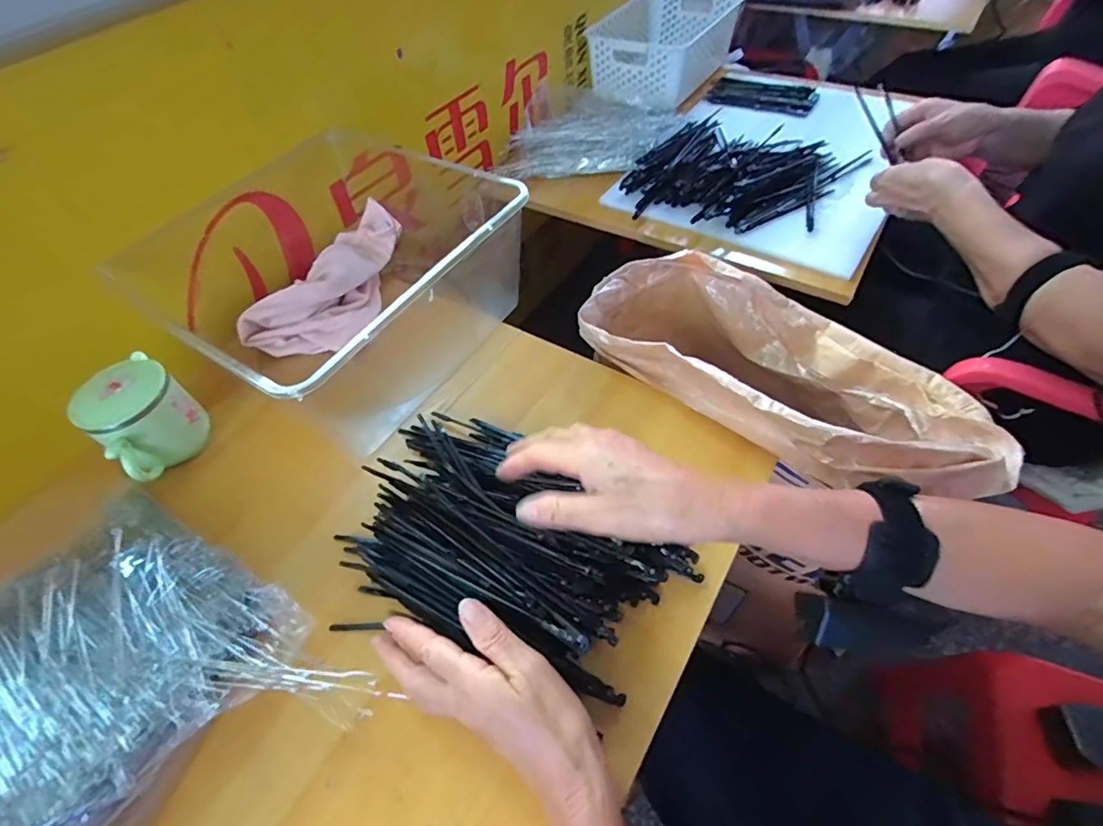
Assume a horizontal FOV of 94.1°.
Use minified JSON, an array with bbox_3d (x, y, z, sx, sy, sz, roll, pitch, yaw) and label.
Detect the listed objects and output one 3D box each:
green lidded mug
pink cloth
[{"bbox_3d":[-0.378,0.007,0.482,0.074,0.082,0.079,34,63,26],"label":"green lidded mug"},{"bbox_3d":[-0.244,-0.144,0.599,0.107,0.060,0.216,26,60,22],"label":"pink cloth"}]

